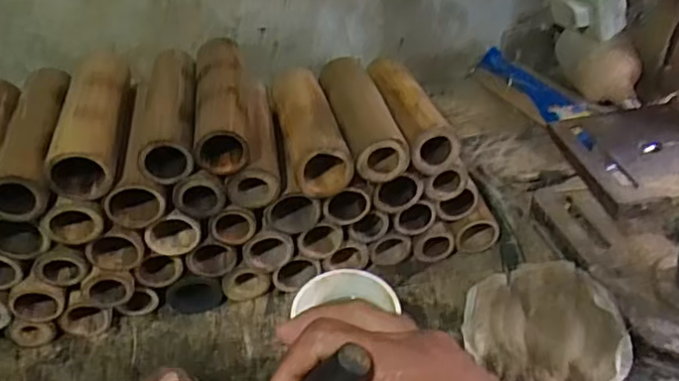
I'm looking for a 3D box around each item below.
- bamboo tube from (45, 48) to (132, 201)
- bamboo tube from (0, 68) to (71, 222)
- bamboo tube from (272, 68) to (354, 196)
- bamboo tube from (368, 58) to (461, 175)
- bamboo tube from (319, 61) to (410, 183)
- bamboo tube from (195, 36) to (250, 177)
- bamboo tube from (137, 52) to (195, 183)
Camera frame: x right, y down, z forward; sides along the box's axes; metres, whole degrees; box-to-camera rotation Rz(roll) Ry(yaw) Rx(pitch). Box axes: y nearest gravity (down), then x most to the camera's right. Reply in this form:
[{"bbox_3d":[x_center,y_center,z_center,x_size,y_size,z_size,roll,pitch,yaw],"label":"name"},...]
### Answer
[{"bbox_3d":[-0.235,-0.071,0.599,0.057,0.060,0.182,-7,41,-1],"label":"bamboo tube"},{"bbox_3d":[-0.289,-0.050,0.594,0.053,0.050,0.174,-9,41,-4],"label":"bamboo tube"},{"bbox_3d":[-0.037,-0.073,0.666,0.058,0.056,0.181,-13,41,-8],"label":"bamboo tube"},{"bbox_3d":[0.074,-0.090,0.680,0.050,0.053,0.171,-13,41,-8],"label":"bamboo tube"},{"bbox_3d":[0.022,-0.085,0.667,0.055,0.043,0.182,-12,41,-7],"label":"bamboo tube"},{"bbox_3d":[-0.118,-0.090,0.623,0.047,0.048,0.178,-9,41,-4],"label":"bamboo tube"},{"bbox_3d":[-0.169,-0.082,0.623,0.050,0.045,0.181,-9,41,-4],"label":"bamboo tube"}]

